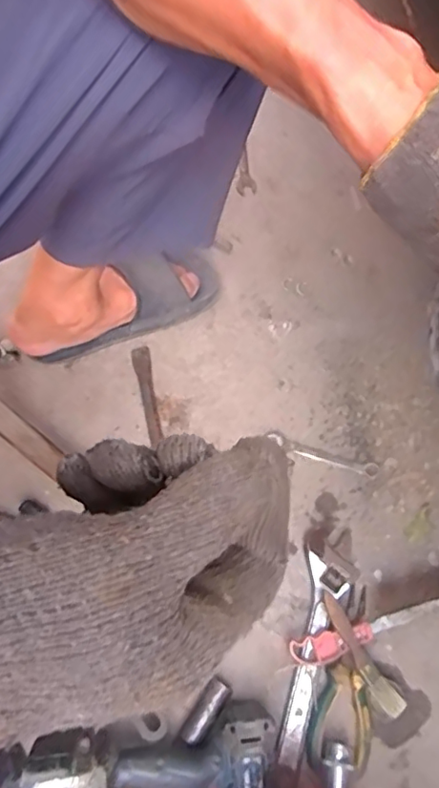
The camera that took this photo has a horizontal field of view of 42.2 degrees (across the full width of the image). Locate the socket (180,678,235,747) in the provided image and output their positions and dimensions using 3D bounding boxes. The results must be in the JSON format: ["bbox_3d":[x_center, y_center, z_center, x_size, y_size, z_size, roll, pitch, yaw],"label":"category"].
[{"bbox_3d":[-0.014,0.337,0.606,0.026,0.018,0.069,35,57,10],"label":"socket"}]

